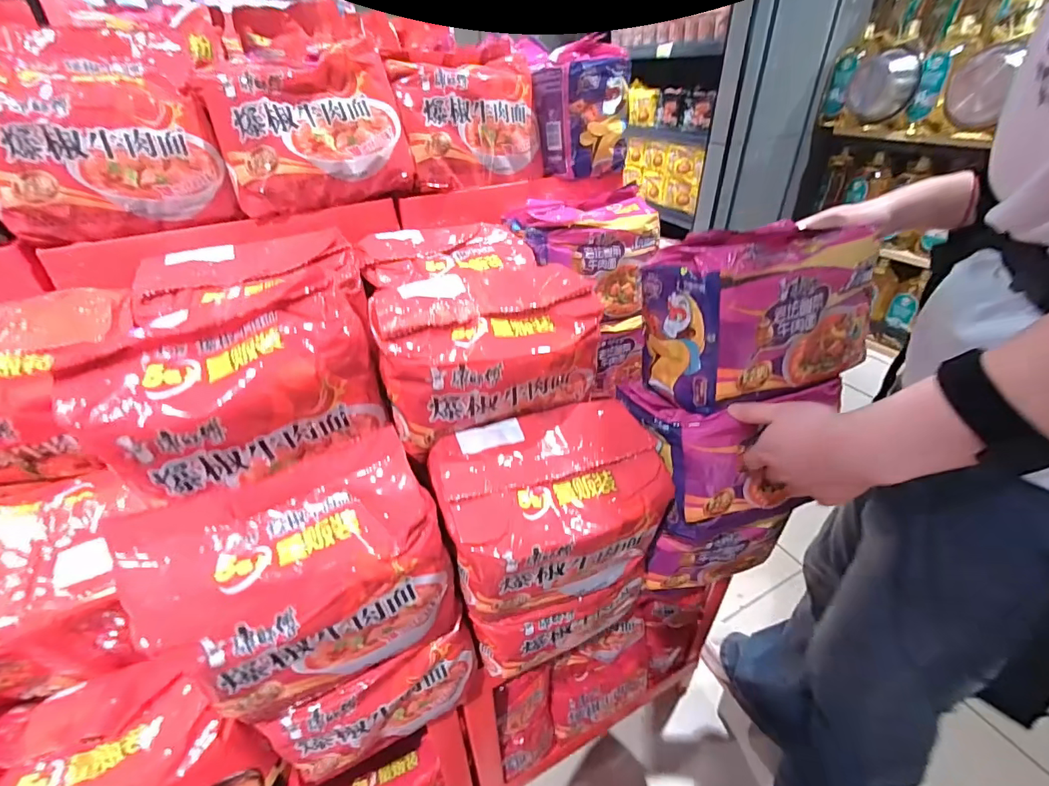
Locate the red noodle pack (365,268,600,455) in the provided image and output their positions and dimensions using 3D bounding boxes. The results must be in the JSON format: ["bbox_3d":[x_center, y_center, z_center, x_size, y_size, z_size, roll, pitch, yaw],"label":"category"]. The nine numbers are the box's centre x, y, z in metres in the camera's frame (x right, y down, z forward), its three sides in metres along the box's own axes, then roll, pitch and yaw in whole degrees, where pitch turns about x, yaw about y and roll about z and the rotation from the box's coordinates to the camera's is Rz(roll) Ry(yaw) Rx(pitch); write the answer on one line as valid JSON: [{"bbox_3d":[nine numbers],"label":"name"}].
[{"bbox_3d":[-0.034,-0.040,0.439,0.192,0.113,0.120,-15,37,-19],"label":"red noodle pack"}]

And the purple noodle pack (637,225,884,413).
[{"bbox_3d":[0.227,-0.075,0.451,0.182,0.132,0.110,-13,37,-16],"label":"purple noodle pack"}]

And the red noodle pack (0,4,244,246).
[{"bbox_3d":[-0.424,-0.270,0.468,0.184,0.179,0.117,-20,39,-24],"label":"red noodle pack"}]

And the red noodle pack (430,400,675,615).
[{"bbox_3d":[0.027,0.116,0.448,0.198,0.153,0.120,-15,37,-18],"label":"red noodle pack"}]

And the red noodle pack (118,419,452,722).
[{"bbox_3d":[-0.166,0.147,0.368,0.203,0.176,0.089,-15,37,-19],"label":"red noodle pack"}]

